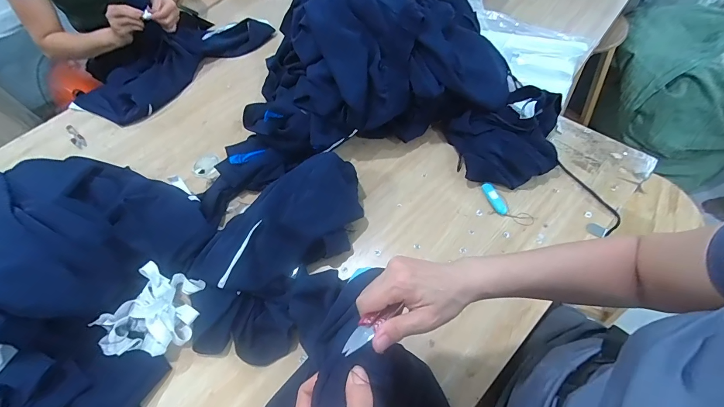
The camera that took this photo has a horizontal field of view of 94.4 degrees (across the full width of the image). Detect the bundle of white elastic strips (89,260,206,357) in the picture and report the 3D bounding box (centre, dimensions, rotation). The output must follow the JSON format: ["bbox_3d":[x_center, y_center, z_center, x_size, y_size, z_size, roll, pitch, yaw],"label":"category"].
[{"bbox_3d":[-0.341,0.181,0.554,0.112,0.074,0.142,16,62,16],"label":"bundle of white elastic strips"}]

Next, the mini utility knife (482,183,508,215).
[{"bbox_3d":[0.247,-0.011,0.625,0.020,0.012,0.069,-17,58,-3],"label":"mini utility knife"}]

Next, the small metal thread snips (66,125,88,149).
[{"bbox_3d":[-0.737,-0.170,0.862,0.114,0.005,0.027,36,68,22],"label":"small metal thread snips"}]

